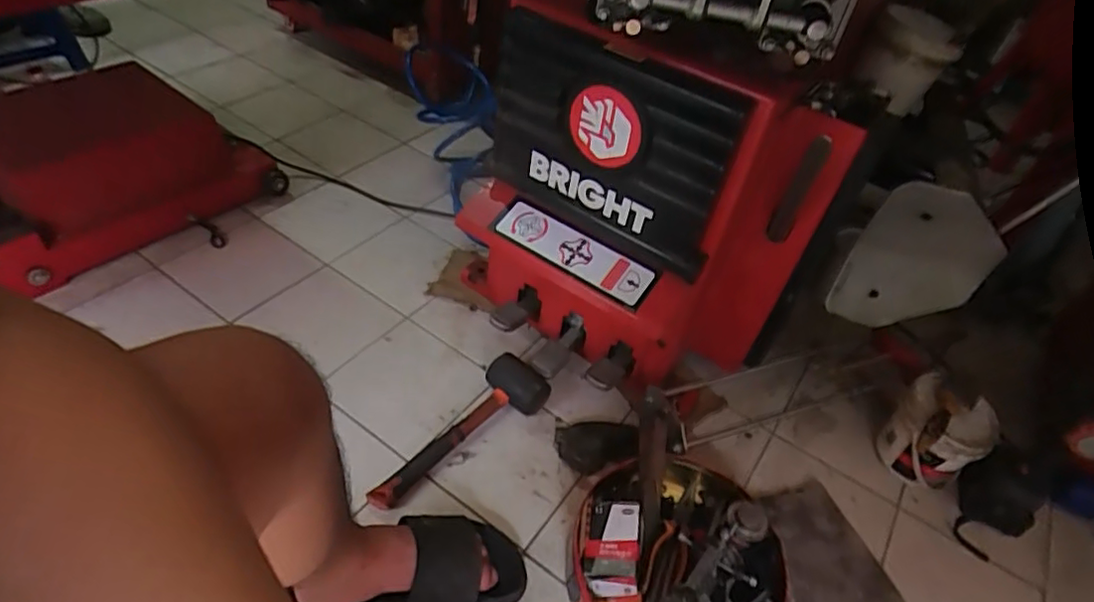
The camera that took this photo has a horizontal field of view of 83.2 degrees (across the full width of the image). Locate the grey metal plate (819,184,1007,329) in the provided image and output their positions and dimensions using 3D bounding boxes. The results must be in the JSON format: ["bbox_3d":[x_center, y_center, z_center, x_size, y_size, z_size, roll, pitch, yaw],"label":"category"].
[{"bbox_3d":[0.506,-0.048,0.844,0.161,0.224,0.012,21,44,11],"label":"grey metal plate"}]

